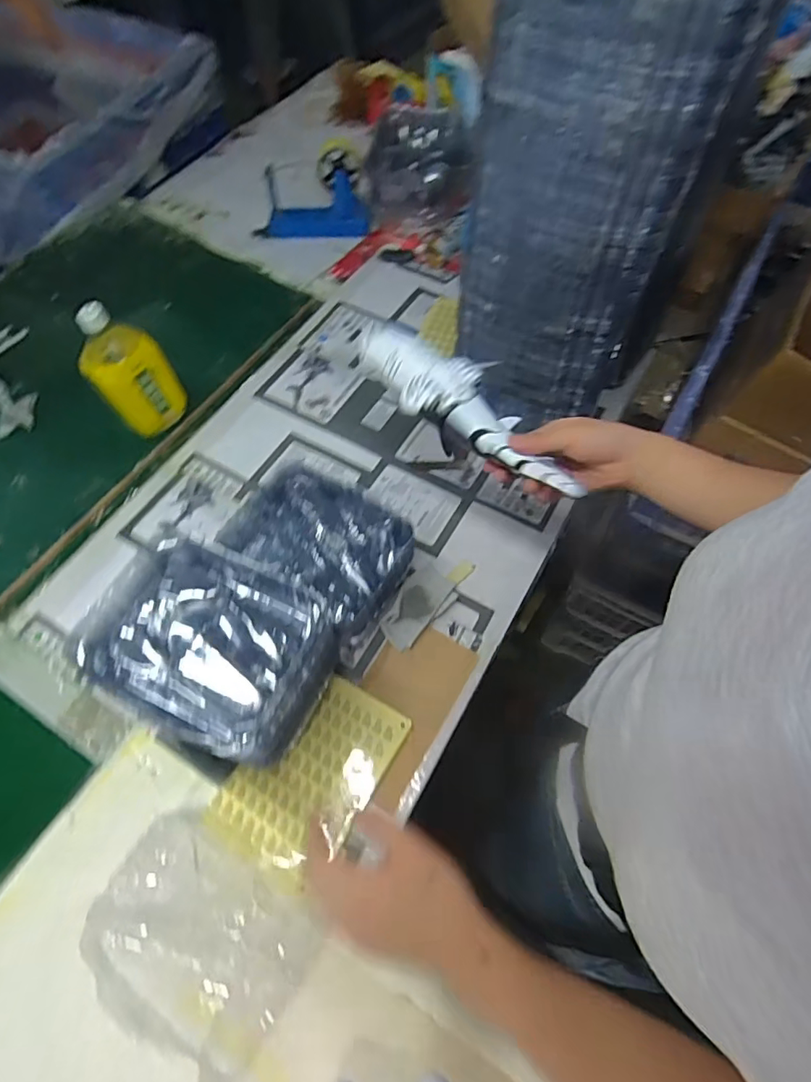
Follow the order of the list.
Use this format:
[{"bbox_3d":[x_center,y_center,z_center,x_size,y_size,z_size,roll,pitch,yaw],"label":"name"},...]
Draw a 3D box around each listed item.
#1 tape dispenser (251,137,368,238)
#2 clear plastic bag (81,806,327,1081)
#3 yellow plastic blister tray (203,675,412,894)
[{"bbox_3d":[-0.196,-0.686,1.046,0.234,0.162,0.070,4,62,3],"label":"tape dispenser"},{"bbox_3d":[-0.197,0.382,0.496,0.196,0.051,0.158,30,64,15],"label":"clear plastic bag"},{"bbox_3d":[-0.103,0.258,0.597,0.132,0.019,0.211,32,62,20],"label":"yellow plastic blister tray"}]

